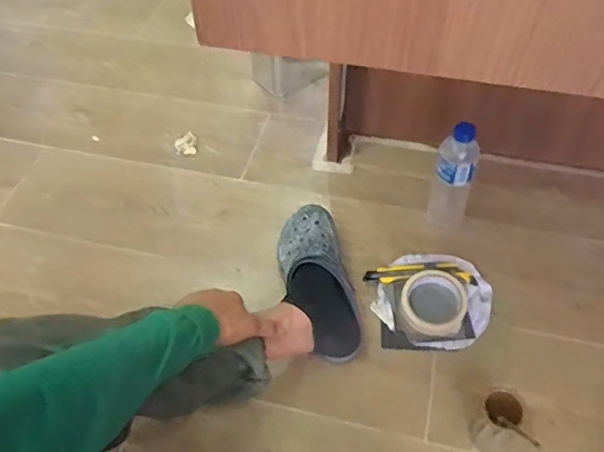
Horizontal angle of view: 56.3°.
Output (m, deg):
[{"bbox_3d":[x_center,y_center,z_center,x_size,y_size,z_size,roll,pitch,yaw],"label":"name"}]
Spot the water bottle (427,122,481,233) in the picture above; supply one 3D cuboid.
[{"bbox_3d":[0.240,-0.067,0.909,0.065,0.197,0.058,16,53,14],"label":"water bottle"}]

